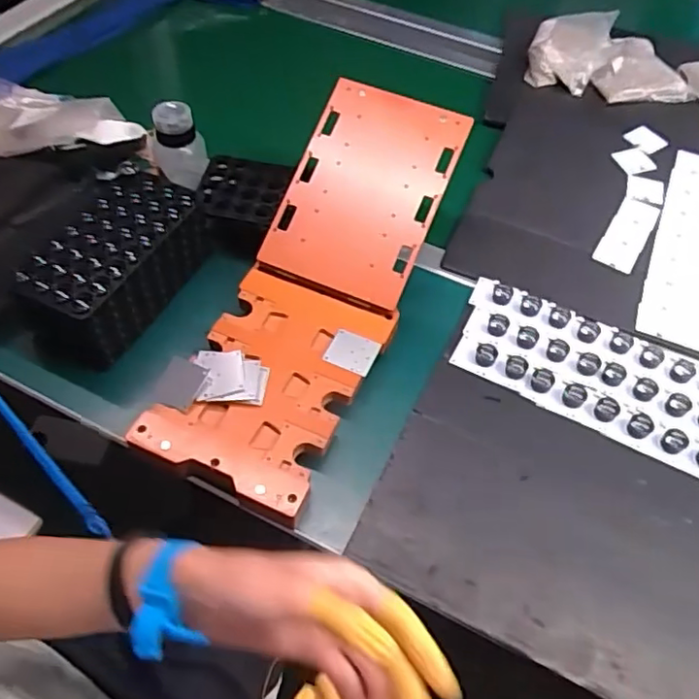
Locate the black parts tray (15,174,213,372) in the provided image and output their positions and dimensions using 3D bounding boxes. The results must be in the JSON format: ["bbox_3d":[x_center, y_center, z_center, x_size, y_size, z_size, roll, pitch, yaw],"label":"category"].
[{"bbox_3d":[-0.247,-0.095,0.633,0.113,0.075,0.201,17,55,9],"label":"black parts tray"}]

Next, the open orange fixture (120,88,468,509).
[{"bbox_3d":[-0.028,-0.075,0.623,0.166,0.060,0.459,22,71,10],"label":"open orange fixture"}]

